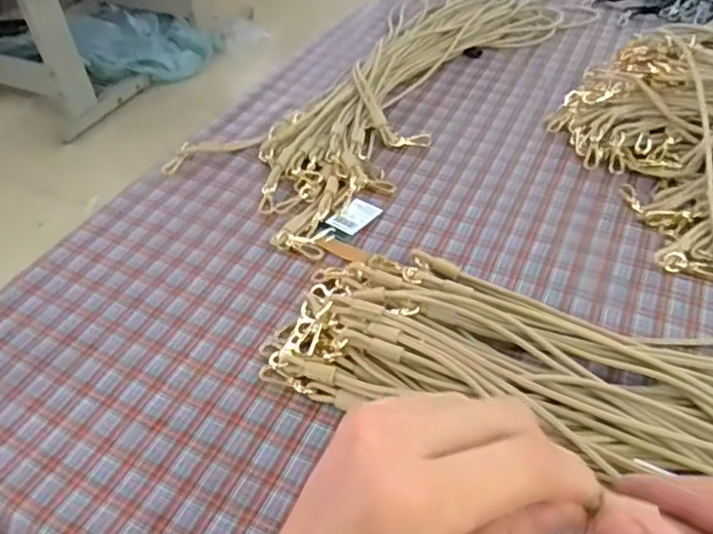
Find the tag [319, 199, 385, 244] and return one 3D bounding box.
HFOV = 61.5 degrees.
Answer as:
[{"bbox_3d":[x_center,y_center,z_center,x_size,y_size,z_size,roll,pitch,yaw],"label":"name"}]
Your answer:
[{"bbox_3d":[-0.004,-0.040,0.498,0.026,0.005,0.052,28,53,30],"label":"tag"}]

